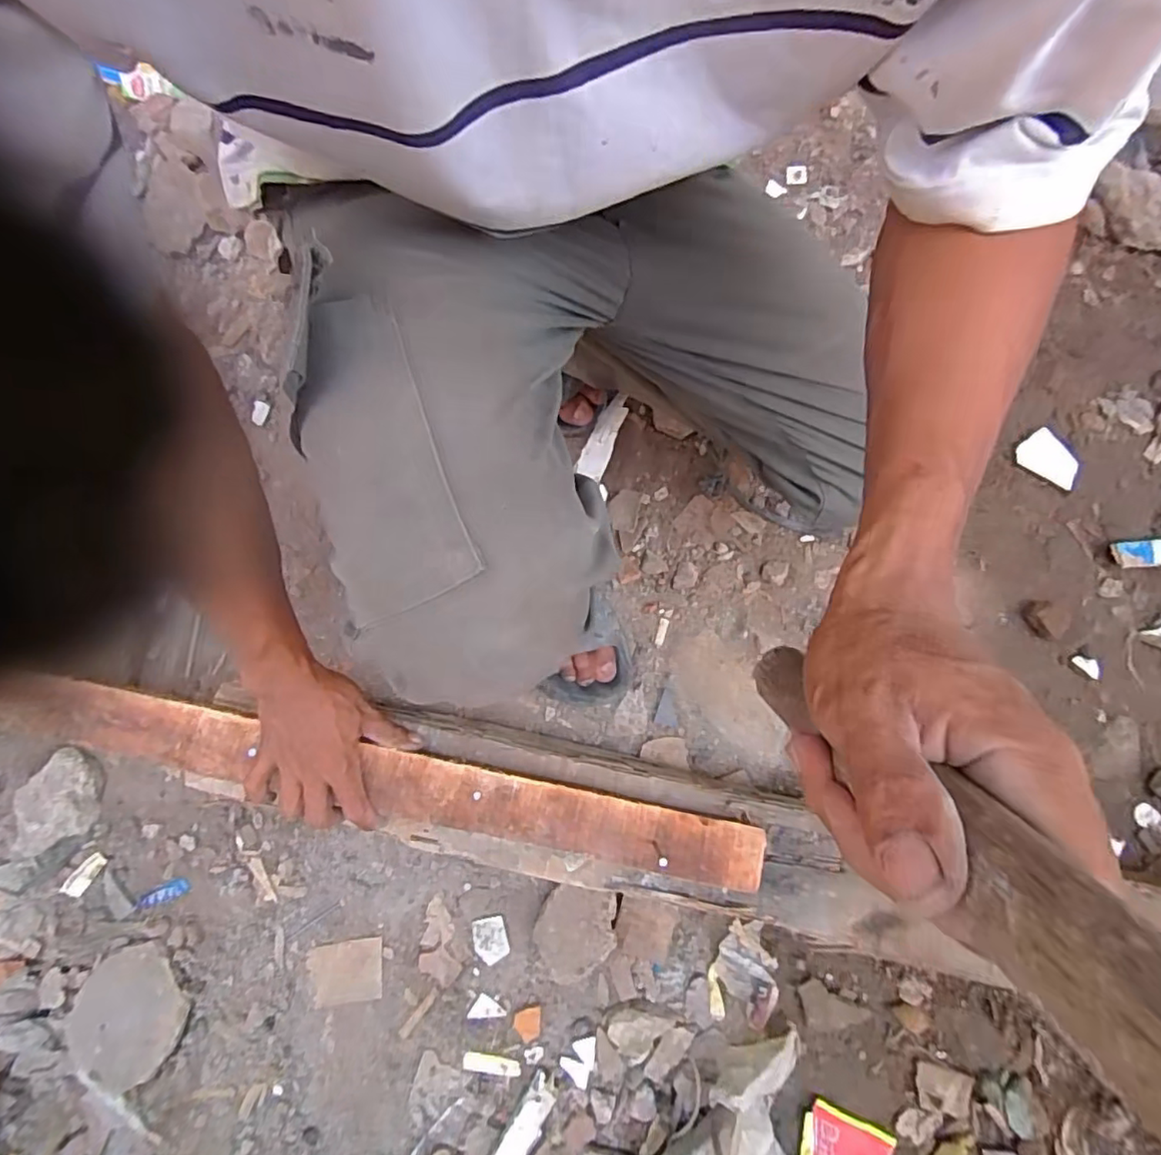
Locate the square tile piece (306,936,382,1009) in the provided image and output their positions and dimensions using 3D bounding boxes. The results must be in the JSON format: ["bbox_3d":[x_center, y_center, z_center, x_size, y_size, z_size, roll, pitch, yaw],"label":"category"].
[{"bbox_3d":[-0.244,0.408,0.618,0.075,0.004,0.059,-5,79,-2],"label":"square tile piece"}]

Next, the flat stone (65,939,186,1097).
[{"bbox_3d":[-0.459,0.443,0.596,0.105,0.022,0.114,0,79,-1],"label":"flat stone"}]

